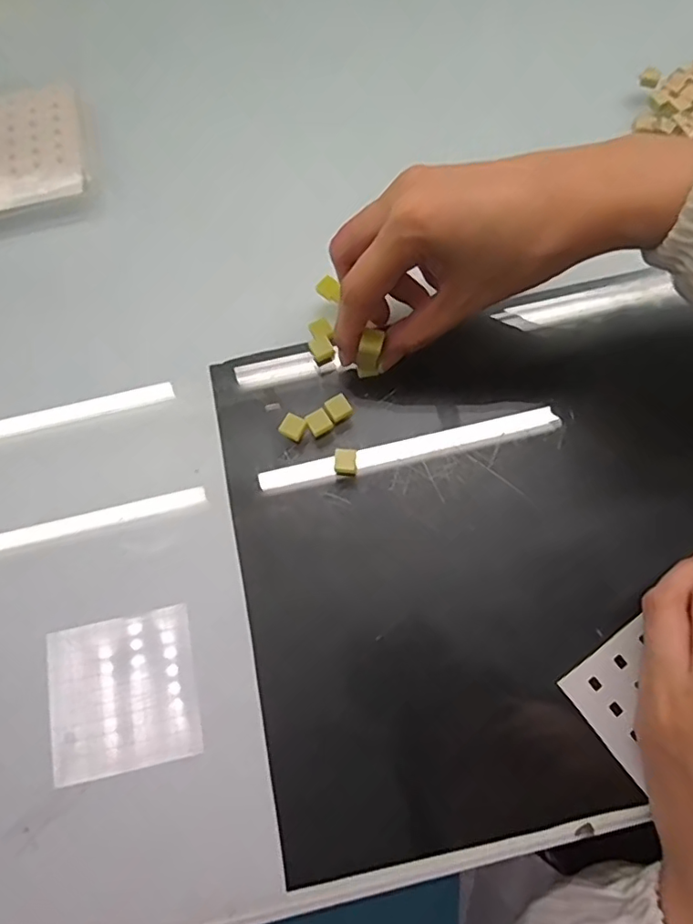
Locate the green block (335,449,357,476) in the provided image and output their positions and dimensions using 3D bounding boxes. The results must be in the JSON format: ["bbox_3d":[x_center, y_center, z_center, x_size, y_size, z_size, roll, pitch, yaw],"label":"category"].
[{"bbox_3d":[0.000,0.000,0.271,0.010,0.005,0.013,-1,69,2],"label":"green block"}]

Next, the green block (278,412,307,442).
[{"bbox_3d":[-0.026,-0.017,0.279,0.011,0.007,0.011,31,74,13],"label":"green block"}]

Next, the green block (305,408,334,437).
[{"bbox_3d":[-0.013,-0.019,0.278,0.011,0.004,0.011,-30,71,-9],"label":"green block"}]

